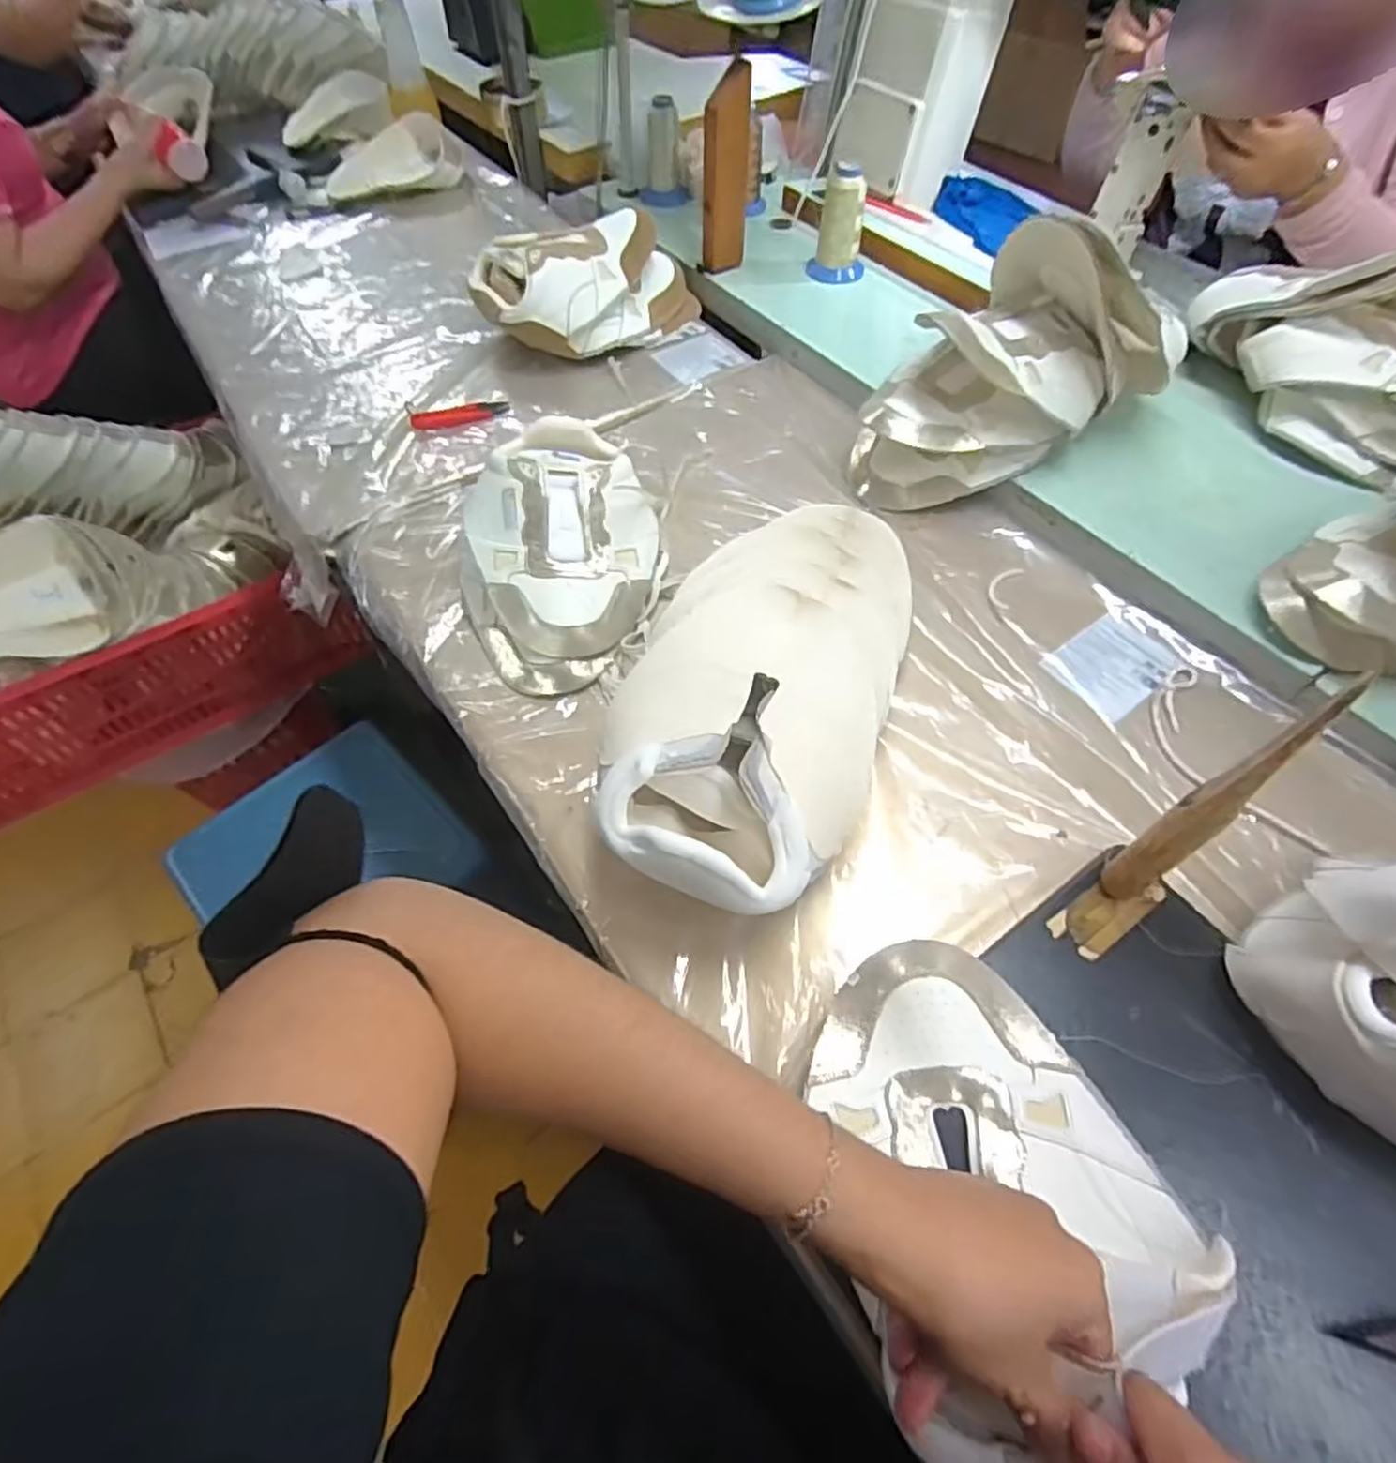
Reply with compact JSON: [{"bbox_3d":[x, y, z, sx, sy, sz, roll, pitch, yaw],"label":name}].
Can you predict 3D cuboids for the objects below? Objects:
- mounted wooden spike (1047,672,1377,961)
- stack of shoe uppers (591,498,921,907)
[{"bbox_3d":[0.255,0.060,0.379,0.068,0.216,0.033,-32,62,-19],"label":"mounted wooden spike"},{"bbox_3d":[0.061,-0.054,0.539,0.168,0.097,0.394,17,58,12],"label":"stack of shoe uppers"}]

